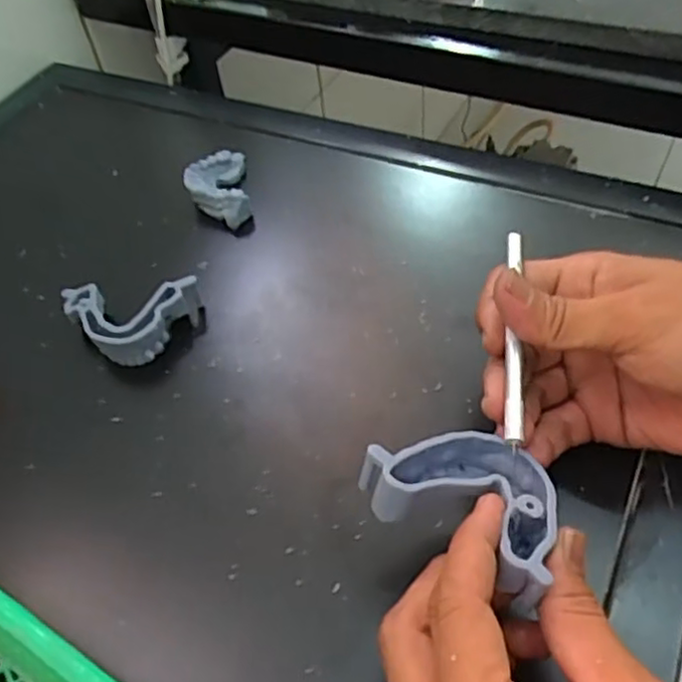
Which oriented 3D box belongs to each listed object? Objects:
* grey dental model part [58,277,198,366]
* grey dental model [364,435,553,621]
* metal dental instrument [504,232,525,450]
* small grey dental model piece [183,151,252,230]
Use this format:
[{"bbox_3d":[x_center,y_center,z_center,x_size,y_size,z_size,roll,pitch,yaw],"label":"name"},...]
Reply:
[{"bbox_3d":[-0.125,-0.011,0.411,0.075,0.026,0.045,-2,50,5],"label":"grey dental model part"},{"bbox_3d":[0.053,0.061,0.272,0.078,0.031,0.059,33,61,28],"label":"grey dental model"},{"bbox_3d":[0.079,-0.005,0.316,0.006,0.008,0.118,3,54,9],"label":"metal dental instrument"},{"bbox_3d":[-0.086,-0.106,0.487,0.041,0.024,0.060,-11,50,-3],"label":"small grey dental model piece"}]

